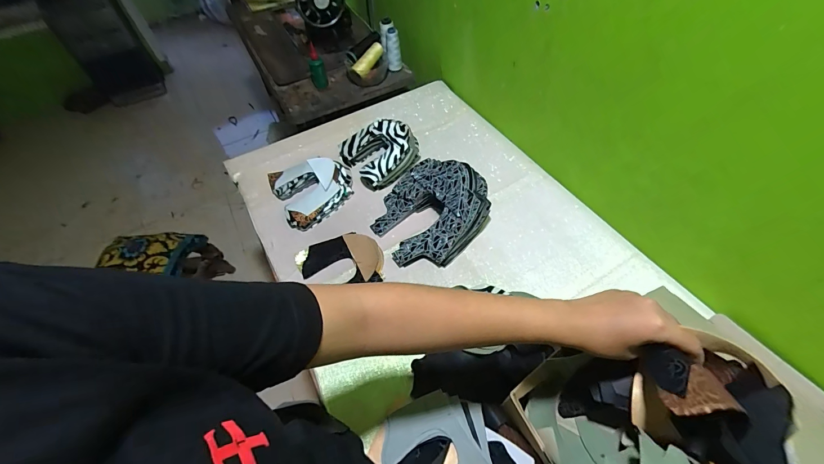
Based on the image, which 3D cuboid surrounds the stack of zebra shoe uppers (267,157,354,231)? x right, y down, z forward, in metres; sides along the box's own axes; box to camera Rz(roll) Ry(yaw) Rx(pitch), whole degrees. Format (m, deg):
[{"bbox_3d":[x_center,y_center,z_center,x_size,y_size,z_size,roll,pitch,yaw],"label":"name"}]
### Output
[{"bbox_3d":[-0.213,-0.101,0.768,0.164,0.044,0.167,-27,57,-16],"label":"stack of zebra shoe uppers"}]

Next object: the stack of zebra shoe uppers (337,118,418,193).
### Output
[{"bbox_3d":[-0.066,-0.193,0.811,0.166,0.063,0.163,-32,58,-19],"label":"stack of zebra shoe uppers"}]

